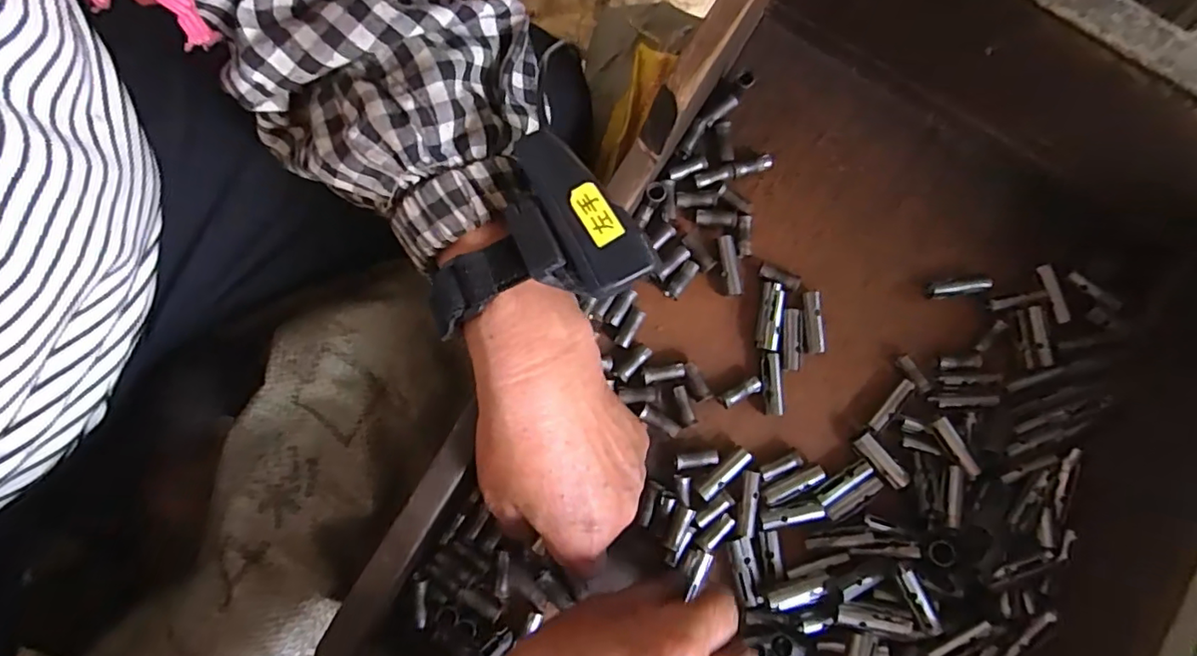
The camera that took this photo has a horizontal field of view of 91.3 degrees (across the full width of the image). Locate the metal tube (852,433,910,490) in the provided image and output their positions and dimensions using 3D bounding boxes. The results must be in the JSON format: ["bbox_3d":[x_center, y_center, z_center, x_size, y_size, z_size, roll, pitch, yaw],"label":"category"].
[{"bbox_3d":[0.163,0.077,0.337,0.012,0.005,0.036,-42,84,-11],"label":"metal tube"}]

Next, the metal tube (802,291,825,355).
[{"bbox_3d":[0.128,-0.003,0.349,0.011,0.008,0.037,0,79,-4],"label":"metal tube"}]

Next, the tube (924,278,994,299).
[{"bbox_3d":[0.219,-0.025,0.354,0.037,0.007,0.010,-4,79,-5],"label":"tube"}]

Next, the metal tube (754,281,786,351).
[{"bbox_3d":[0.102,-0.006,0.349,0.014,0.011,0.039,12,78,-2],"label":"metal tube"}]

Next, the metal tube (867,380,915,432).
[{"bbox_3d":[0.171,0.046,0.344,0.007,0.007,0.036,42,79,5],"label":"metal tube"}]

